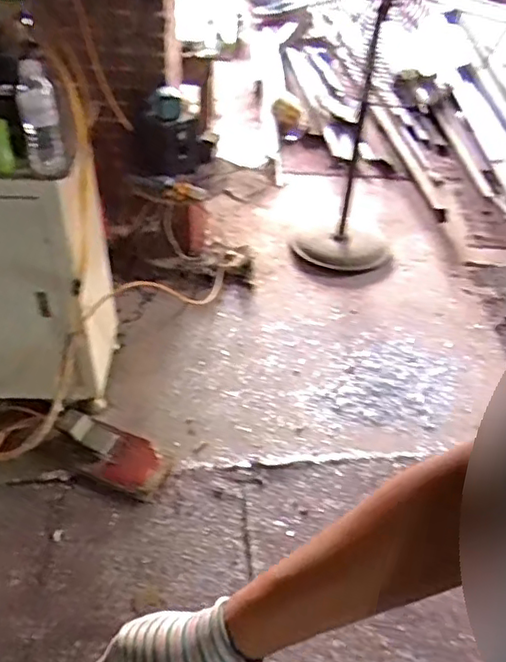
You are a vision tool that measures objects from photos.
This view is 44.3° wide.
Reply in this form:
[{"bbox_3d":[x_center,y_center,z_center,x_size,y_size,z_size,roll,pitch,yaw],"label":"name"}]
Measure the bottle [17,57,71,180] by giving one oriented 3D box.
[{"bbox_3d":[-0.451,-0.452,1.320,0.082,0.244,0.088,-12,44,-17],"label":"bottle"}]

